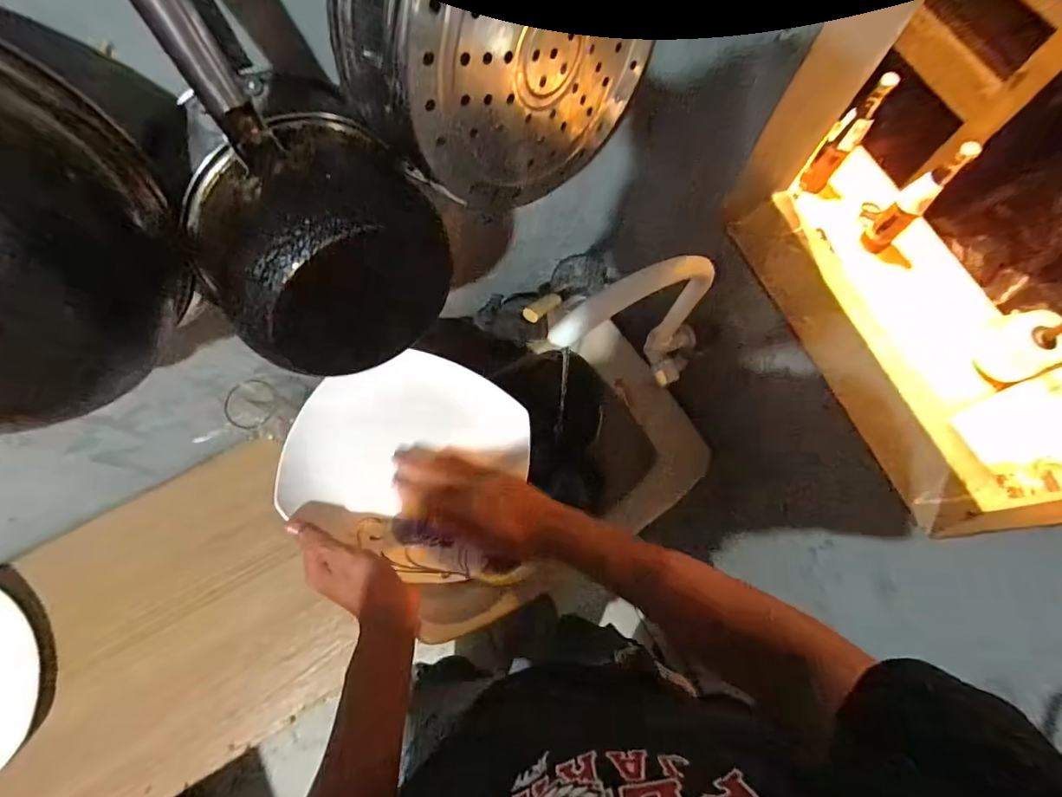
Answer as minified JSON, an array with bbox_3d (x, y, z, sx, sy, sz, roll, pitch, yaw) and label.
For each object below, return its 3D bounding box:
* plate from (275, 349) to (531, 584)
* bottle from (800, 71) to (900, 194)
[{"bbox_3d":[-0.134,0.058,0.578,0.248,0.022,0.242,7,65,-15],"label":"plate"},{"bbox_3d":[0.615,-0.510,0.977,0.053,0.231,0.065,35,73,10],"label":"bottle"}]

